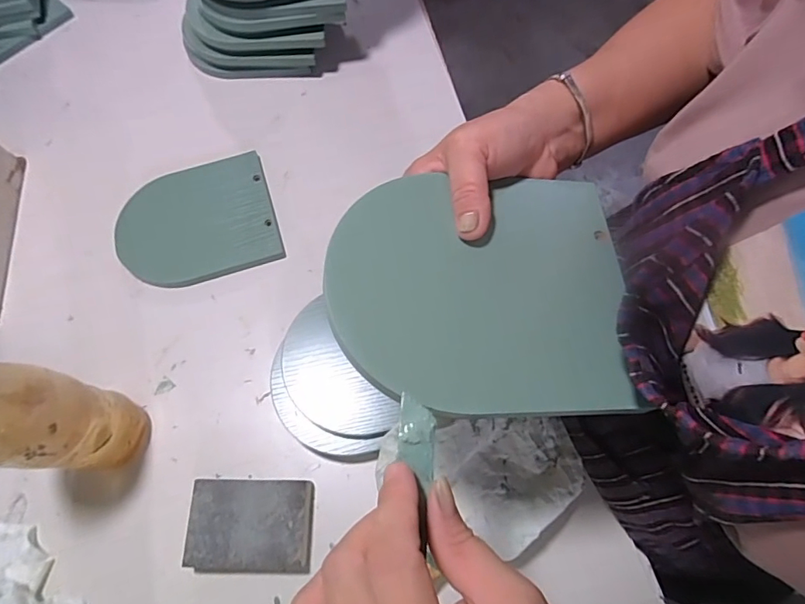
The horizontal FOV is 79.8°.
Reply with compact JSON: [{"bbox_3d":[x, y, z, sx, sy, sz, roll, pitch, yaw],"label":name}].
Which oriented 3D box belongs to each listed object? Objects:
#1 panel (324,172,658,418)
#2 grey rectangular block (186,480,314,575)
[{"bbox_3d":[0.045,-0.009,0.259,0.164,0.007,0.135,0,66,-12],"label":"panel"},{"bbox_3d":[-0.127,0.189,0.409,0.098,0.024,0.074,-2,67,2],"label":"grey rectangular block"}]

